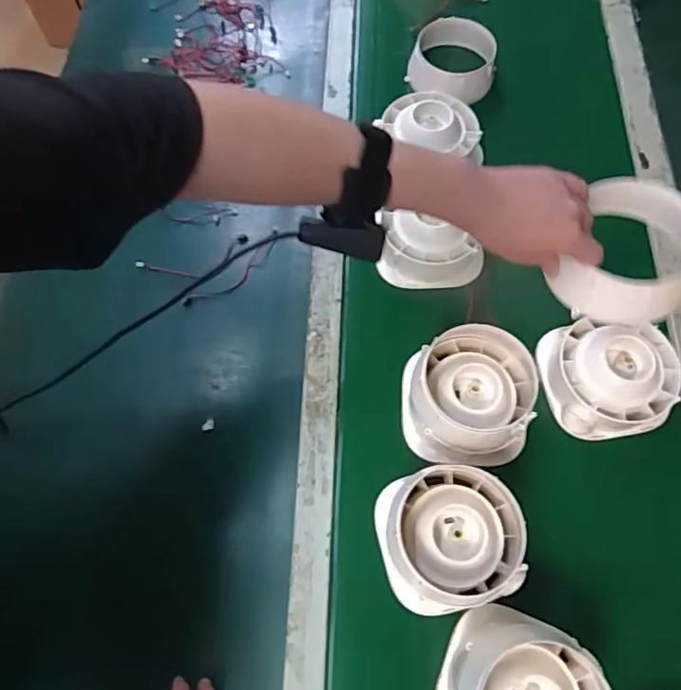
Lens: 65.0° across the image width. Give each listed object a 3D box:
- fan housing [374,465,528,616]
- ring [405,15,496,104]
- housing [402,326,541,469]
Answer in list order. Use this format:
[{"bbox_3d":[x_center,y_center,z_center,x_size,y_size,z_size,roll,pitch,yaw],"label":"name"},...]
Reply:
[{"bbox_3d":[0.109,0.191,0.524,0.129,0.075,0.121,-15,69,-7],"label":"fan housing"},{"bbox_3d":[0.164,-0.411,0.797,0.122,0.061,0.134,-1,68,-2],"label":"ring"},{"bbox_3d":[0.140,0.052,0.575,0.136,0.090,0.143,11,68,3],"label":"housing"}]

